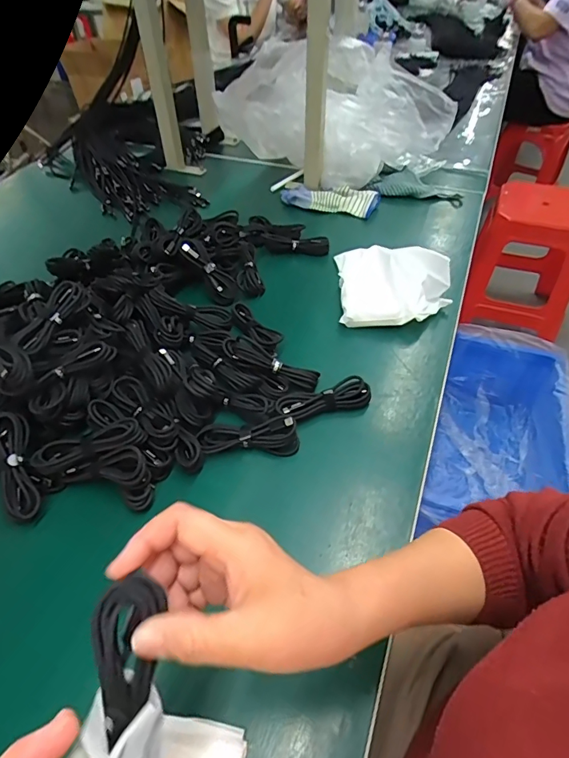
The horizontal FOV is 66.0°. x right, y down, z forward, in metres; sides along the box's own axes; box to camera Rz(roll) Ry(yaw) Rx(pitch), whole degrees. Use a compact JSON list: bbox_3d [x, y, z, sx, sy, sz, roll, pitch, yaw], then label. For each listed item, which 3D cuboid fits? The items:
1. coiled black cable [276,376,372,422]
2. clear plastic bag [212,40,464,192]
[{"bbox_3d":[0.048,0.026,0.519,0.112,0.024,0.038,-12,49,-9],"label":"coiled black cable"},{"bbox_3d":[0.092,-0.493,0.844,0.441,0.213,0.144,7,49,8],"label":"clear plastic bag"}]

